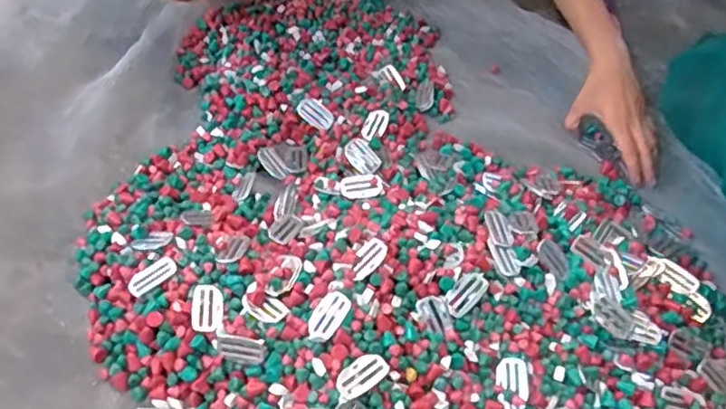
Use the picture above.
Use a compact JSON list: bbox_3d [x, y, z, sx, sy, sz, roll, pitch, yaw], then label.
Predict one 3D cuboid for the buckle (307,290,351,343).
[{"bbox_3d":[-0.032,0.102,0.568,0.028,0.004,0.048,30,82,16],"label":"buckle"}]

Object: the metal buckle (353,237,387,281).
[{"bbox_3d":[0.005,0.053,0.606,0.025,0.004,0.047,31,66,22],"label":"metal buckle"}]

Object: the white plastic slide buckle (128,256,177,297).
[{"bbox_3d":[-0.205,0.070,0.612,0.049,0.004,0.025,-37,60,-16],"label":"white plastic slide buckle"}]

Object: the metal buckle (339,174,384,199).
[{"bbox_3d":[-0.001,-0.021,0.717,0.048,0.005,0.036,-6,52,-11],"label":"metal buckle"}]

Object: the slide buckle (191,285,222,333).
[{"bbox_3d":[-0.145,0.095,0.581,0.026,0.005,0.047,-1,51,-7],"label":"slide buckle"}]

